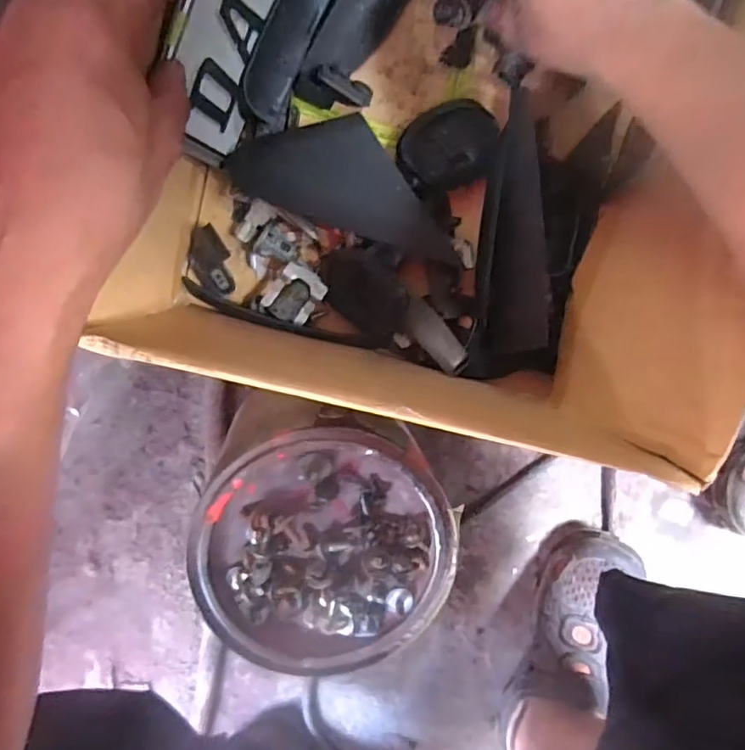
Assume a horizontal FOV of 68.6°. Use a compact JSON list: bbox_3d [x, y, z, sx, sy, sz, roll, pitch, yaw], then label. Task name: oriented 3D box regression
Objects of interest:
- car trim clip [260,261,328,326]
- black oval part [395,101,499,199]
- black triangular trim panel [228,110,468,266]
[{"bbox_3d":[-0.062,-0.064,0.437,0.039,0.009,0.044,36,94,-8],"label":"car trim clip"},{"bbox_3d":[0.057,-0.178,0.431,0.084,0.020,0.063,-20,91,-10],"label":"black oval part"},{"bbox_3d":[-0.016,-0.150,0.417,0.176,0.018,0.075,19,97,-6],"label":"black triangular trim panel"}]

